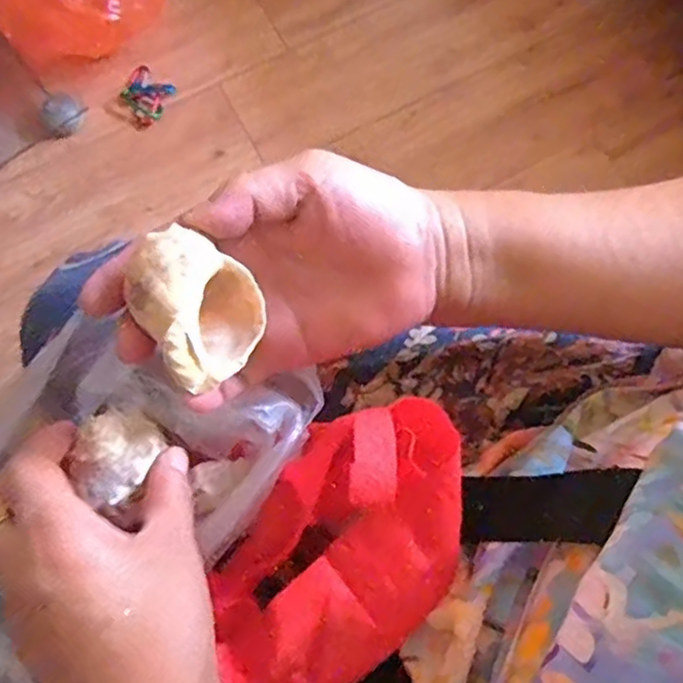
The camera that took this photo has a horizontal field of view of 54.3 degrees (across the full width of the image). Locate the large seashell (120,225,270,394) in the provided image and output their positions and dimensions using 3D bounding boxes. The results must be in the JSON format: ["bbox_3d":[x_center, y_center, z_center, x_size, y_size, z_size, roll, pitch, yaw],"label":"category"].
[{"bbox_3d":[-0.054,-0.013,0.262,0.043,0.043,0.055,-35,78,-8],"label":"large seashell"}]

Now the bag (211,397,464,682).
[{"bbox_3d":[0.002,0.089,0.283,0.083,0.057,0.138,35,78,9],"label":"bag"}]

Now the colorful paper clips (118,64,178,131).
[{"bbox_3d":[-0.276,-0.341,0.936,0.063,0.013,0.085,21,76,6],"label":"colorful paper clips"}]

